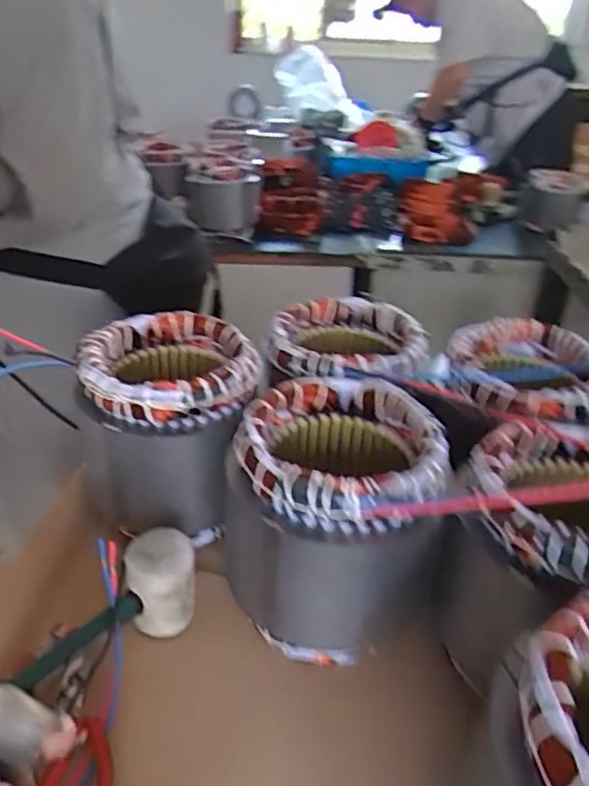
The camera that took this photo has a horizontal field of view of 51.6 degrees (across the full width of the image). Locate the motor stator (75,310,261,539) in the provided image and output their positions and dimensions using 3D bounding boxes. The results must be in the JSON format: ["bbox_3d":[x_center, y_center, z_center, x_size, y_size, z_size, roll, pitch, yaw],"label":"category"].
[{"bbox_3d":[-0.107,0.024,0.528,0.139,0.138,0.133,0,32,-7],"label":"motor stator"}]

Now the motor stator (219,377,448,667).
[{"bbox_3d":[0.025,0.089,0.450,0.138,0.151,0.133,8,32,5],"label":"motor stator"}]

